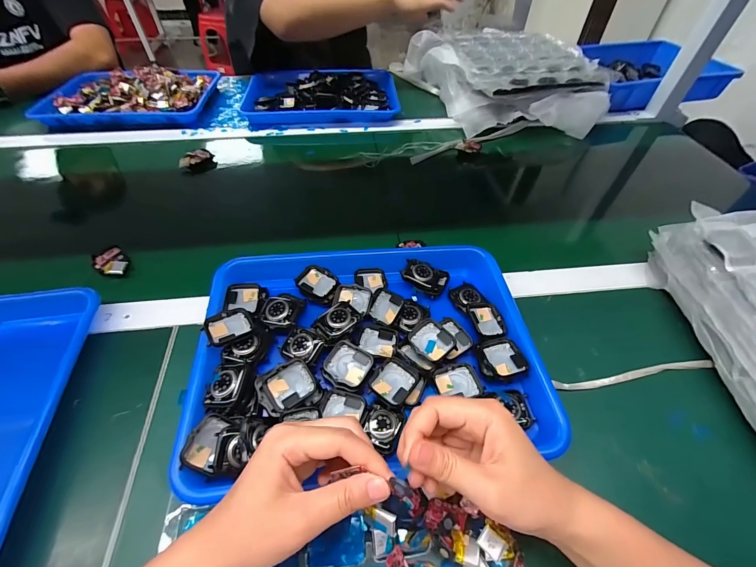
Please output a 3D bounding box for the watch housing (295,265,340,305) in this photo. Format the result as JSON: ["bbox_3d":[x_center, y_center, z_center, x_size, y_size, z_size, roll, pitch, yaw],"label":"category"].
[{"bbox_3d":[-0.068,0.000,0.392,0.046,0.013,0.040,20,52,15],"label":"watch housing"}]

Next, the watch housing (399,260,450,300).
[{"bbox_3d":[0.056,-0.009,0.403,0.052,0.012,0.040,23,53,17],"label":"watch housing"}]

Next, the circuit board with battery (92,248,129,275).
[{"bbox_3d":[-0.345,-0.025,0.447,0.050,0.014,0.033,35,57,25],"label":"circuit board with battery"}]

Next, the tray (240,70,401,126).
[{"bbox_3d":[-0.125,-0.415,0.746,0.326,0.046,0.203,-2,50,-3],"label":"tray"}]

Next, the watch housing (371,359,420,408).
[{"bbox_3d":[0.016,0.092,0.320,0.035,0.011,0.043,29,55,21],"label":"watch housing"}]

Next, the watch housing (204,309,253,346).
[{"bbox_3d":[-0.148,0.042,0.341,0.042,0.010,0.033,-25,55,-21],"label":"watch housing"}]

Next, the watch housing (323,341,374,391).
[{"bbox_3d":[-0.029,0.080,0.330,0.044,0.014,0.038,23,53,17],"label":"watch housing"}]

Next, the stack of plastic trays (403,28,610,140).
[{"bbox_3d":[0.263,-0.464,0.753,0.333,0.096,0.433,-5,50,-5],"label":"stack of plastic trays"}]

